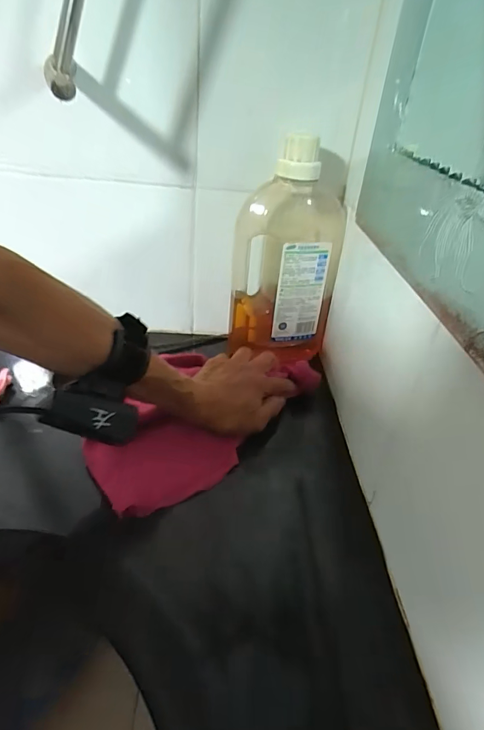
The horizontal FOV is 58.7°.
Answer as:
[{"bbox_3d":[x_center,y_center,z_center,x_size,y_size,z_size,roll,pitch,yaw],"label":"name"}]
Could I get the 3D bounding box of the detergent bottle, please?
[{"bbox_3d":[0.048,-0.111,0.479,0.114,0.226,0.084,11,34,8],"label":"detergent bottle"}]

